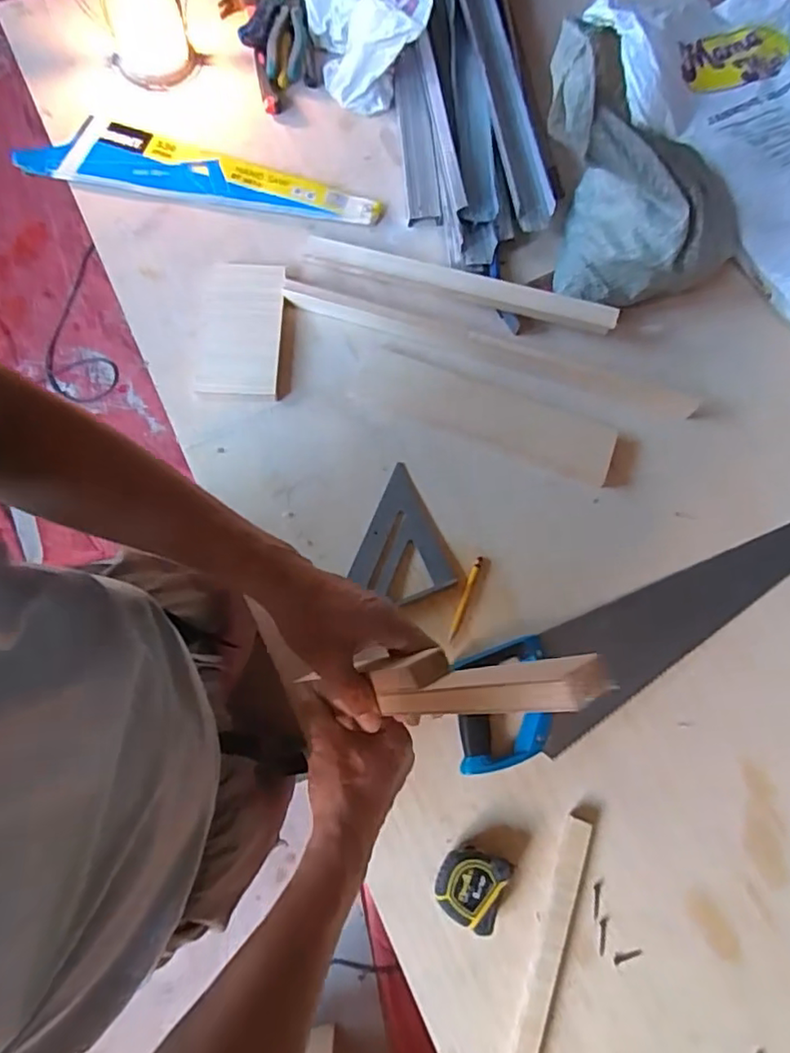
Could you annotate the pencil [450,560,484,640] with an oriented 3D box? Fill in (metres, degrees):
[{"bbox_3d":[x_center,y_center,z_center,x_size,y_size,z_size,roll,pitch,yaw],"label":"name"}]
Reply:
[{"bbox_3d":[0.087,0.088,0.756,0.009,0.006,0.110,23,73,5],"label":"pencil"}]

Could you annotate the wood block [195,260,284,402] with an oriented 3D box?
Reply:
[{"bbox_3d":[-0.215,-0.277,0.853,0.107,0.014,0.210,2,72,-1],"label":"wood block"}]

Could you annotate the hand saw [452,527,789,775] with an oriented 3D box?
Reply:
[{"bbox_3d":[0.347,0.130,0.745,0.598,0.020,0.130,-20,74,-8],"label":"hand saw"}]

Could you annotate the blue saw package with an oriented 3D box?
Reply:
[{"bbox_3d":[-0.286,-0.544,0.928,0.529,0.029,0.125,11,72,1],"label":"blue saw package"}]

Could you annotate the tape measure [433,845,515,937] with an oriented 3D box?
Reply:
[{"bbox_3d":[0.081,0.381,0.644,0.066,0.036,0.071,24,73,6],"label":"tape measure"}]

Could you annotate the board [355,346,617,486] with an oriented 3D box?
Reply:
[{"bbox_3d":[0.123,-0.151,0.829,0.356,0.012,0.091,21,73,5],"label":"board"}]

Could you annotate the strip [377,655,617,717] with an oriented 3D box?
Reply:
[{"bbox_3d":[0.049,0.108,0.390,0.034,0.193,0.027,7,69,-32],"label":"strip"}]

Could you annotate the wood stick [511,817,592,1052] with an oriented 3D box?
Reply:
[{"bbox_3d":[0.164,0.454,0.642,0.027,0.016,0.270,20,73,4],"label":"wood stick"}]

